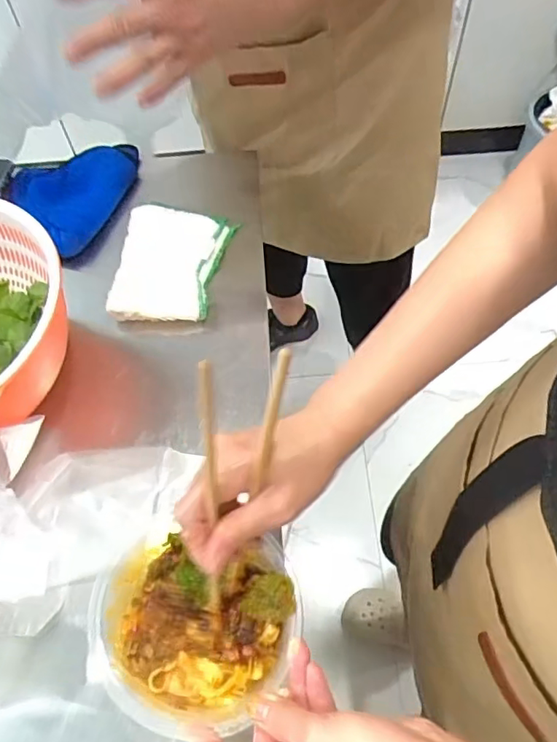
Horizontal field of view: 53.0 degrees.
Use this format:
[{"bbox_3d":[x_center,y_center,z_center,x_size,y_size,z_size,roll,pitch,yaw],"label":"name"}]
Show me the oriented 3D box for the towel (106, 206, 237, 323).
[{"bbox_3d":[-0.118,-0.121,0.625,0.115,0.027,0.146,2,61,4],"label":"towel"}]

